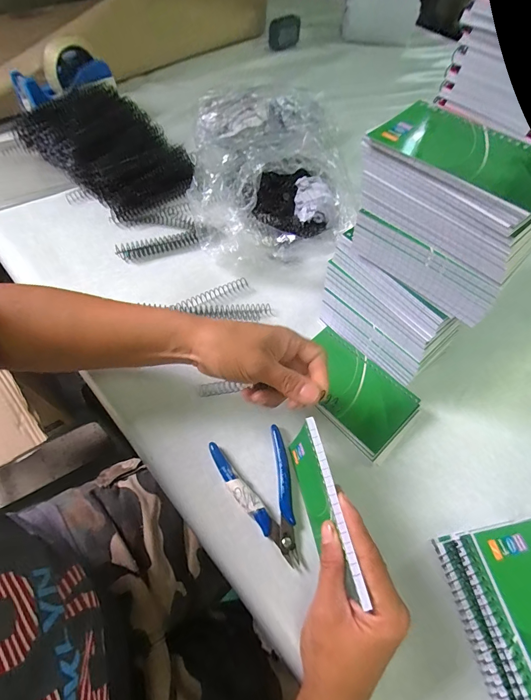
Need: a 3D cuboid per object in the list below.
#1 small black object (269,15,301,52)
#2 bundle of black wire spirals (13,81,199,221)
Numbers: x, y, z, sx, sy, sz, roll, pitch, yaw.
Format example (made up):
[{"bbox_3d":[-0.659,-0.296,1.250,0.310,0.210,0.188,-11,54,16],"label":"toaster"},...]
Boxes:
[{"bbox_3d":[0.047,-0.757,0.820,0.080,0.061,0.020,-19,64,-4],"label":"small black object"},{"bbox_3d":[-0.233,-0.312,0.529,0.253,0.072,0.160,34,64,17],"label":"bundle of black wire spirals"}]

